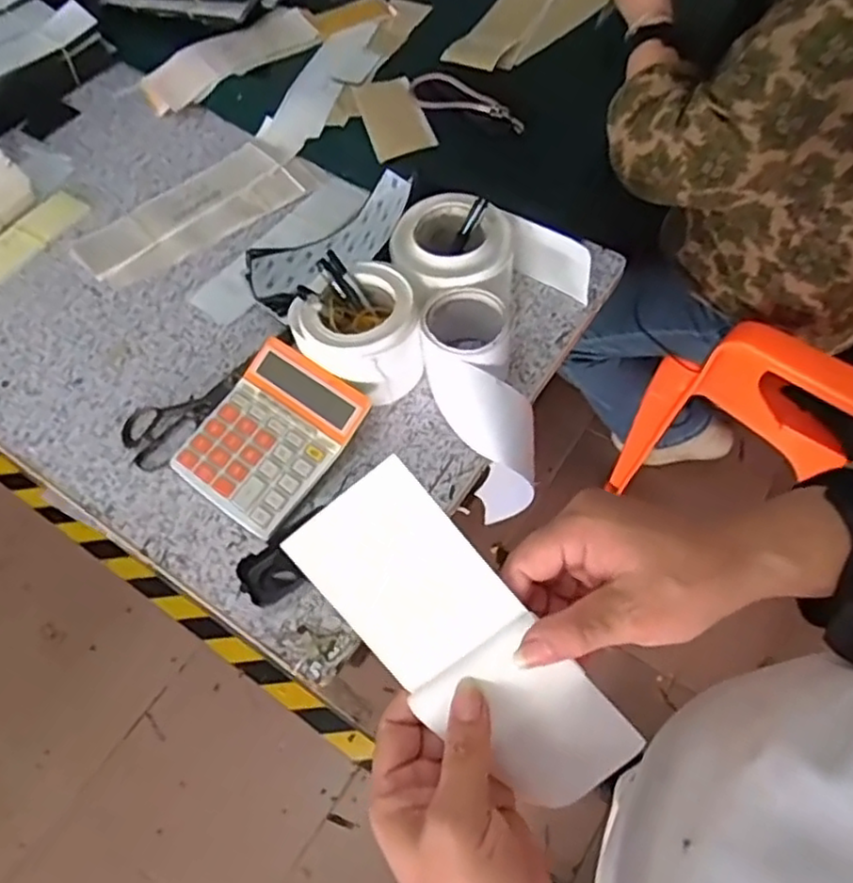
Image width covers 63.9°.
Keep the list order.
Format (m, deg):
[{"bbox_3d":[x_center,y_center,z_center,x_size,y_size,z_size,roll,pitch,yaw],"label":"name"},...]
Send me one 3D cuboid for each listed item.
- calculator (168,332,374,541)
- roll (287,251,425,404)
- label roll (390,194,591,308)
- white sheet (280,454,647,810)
[{"bbox_3d":[-0.162,-0.007,0.705,0.143,0.048,0.170,32,67,20],"label":"calculator"},{"bbox_3d":[-0.062,-0.117,0.725,0.117,0.111,0.117,-2,60,3],"label":"roll"},{"bbox_3d":[0.075,-0.193,0.765,0.215,0.102,0.118,4,60,6],"label":"label roll"},{"bbox_3d":[0.021,0.105,0.347,0.076,0.006,0.198,-40,95,12],"label":"white sheet"}]

